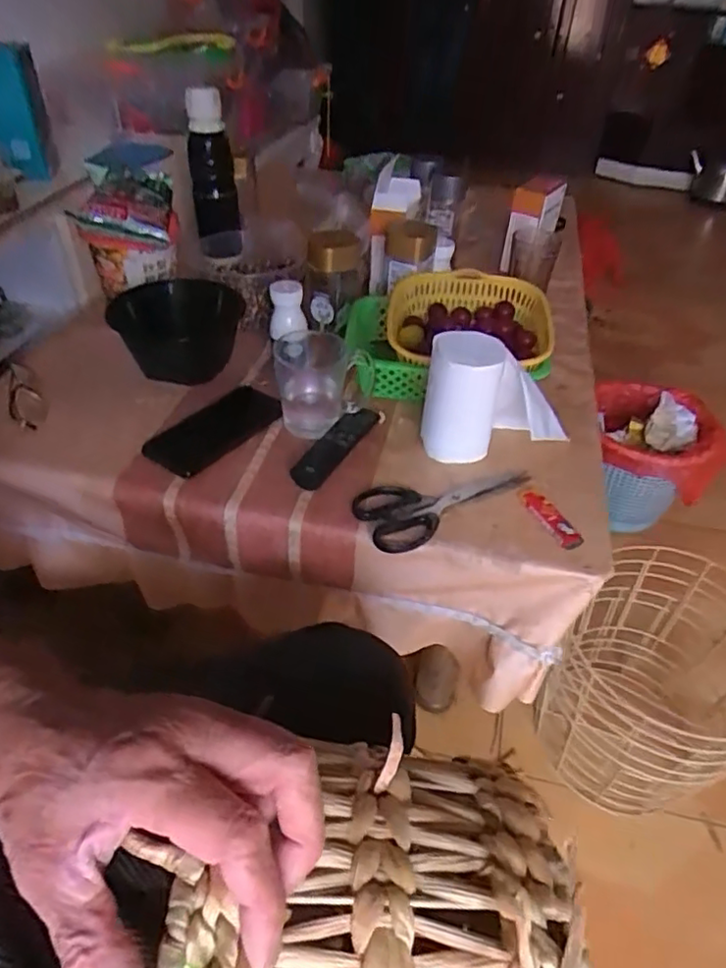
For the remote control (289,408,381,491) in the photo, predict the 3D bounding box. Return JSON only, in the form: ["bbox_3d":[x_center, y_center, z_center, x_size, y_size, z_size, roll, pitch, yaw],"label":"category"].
[{"bbox_3d":[-0.030,-0.047,0.681,0.044,0.018,0.150,21,45,19],"label":"remote control"}]

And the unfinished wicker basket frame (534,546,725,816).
[{"bbox_3d":[0.381,0.275,0.817,0.246,0.266,0.265,29,48,26],"label":"unfinished wicker basket frame"}]

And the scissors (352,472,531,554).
[{"bbox_3d":[0.083,0.007,0.639,0.192,0.019,0.086,-25,49,-27],"label":"scissors"}]

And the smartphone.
[{"bbox_3d":[-0.168,-0.063,0.702,0.076,0.015,0.154,31,49,28],"label":"smartphone"}]

